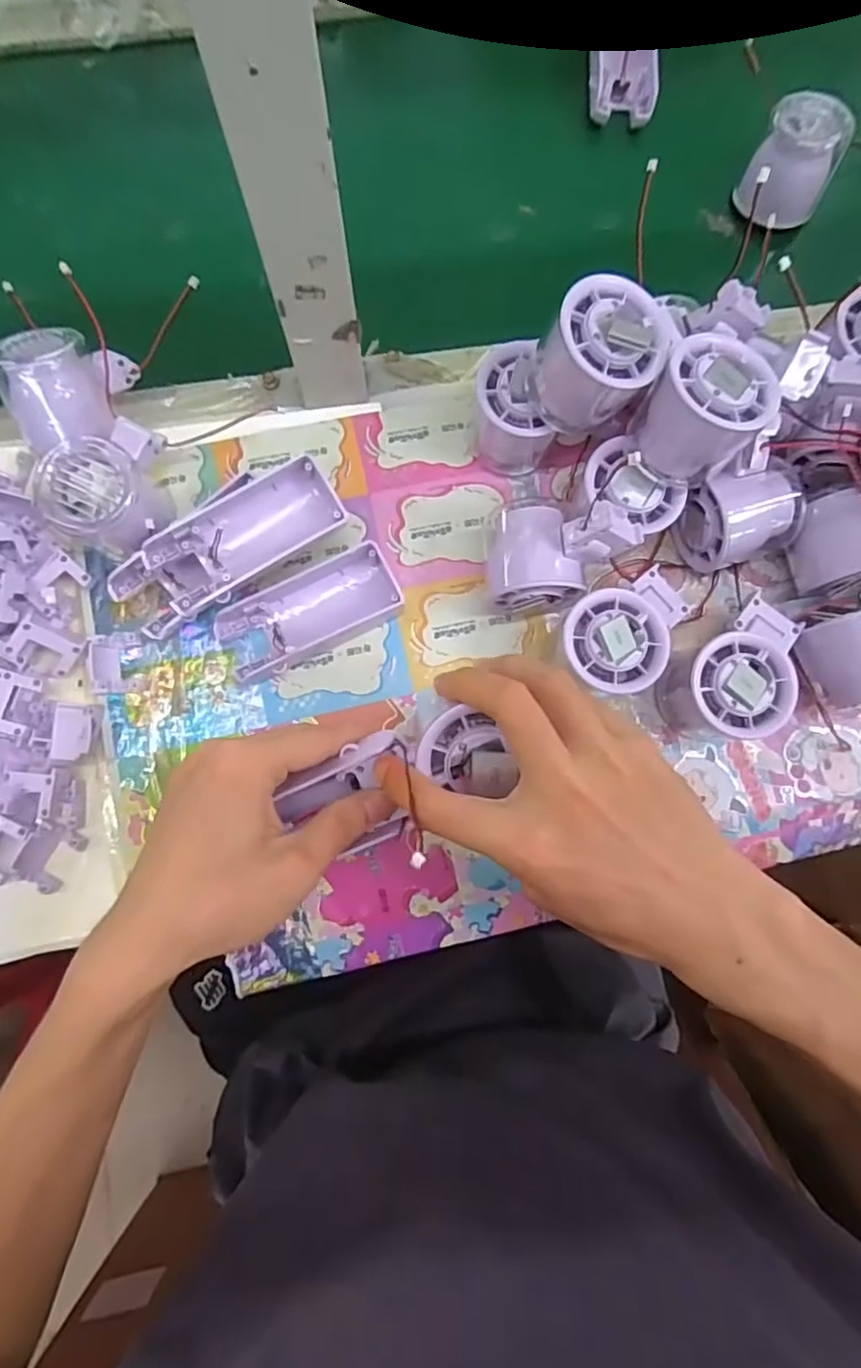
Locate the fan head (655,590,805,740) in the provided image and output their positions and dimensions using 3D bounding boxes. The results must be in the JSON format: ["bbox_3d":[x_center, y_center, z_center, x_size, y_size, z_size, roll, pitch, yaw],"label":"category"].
[{"bbox_3d":[0.182,-0.007,0.369,0.089,0.055,0.064,-35,83,-7],"label":"fan head"}]

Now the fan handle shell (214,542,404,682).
[{"bbox_3d":[-0.074,-0.045,0.378,0.106,0.025,0.048,-25,82,-6],"label":"fan handle shell"}]

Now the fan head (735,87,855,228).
[{"bbox_3d":[0.259,-0.371,0.442,0.056,0.051,0.055,0,80,-2],"label":"fan head"}]

